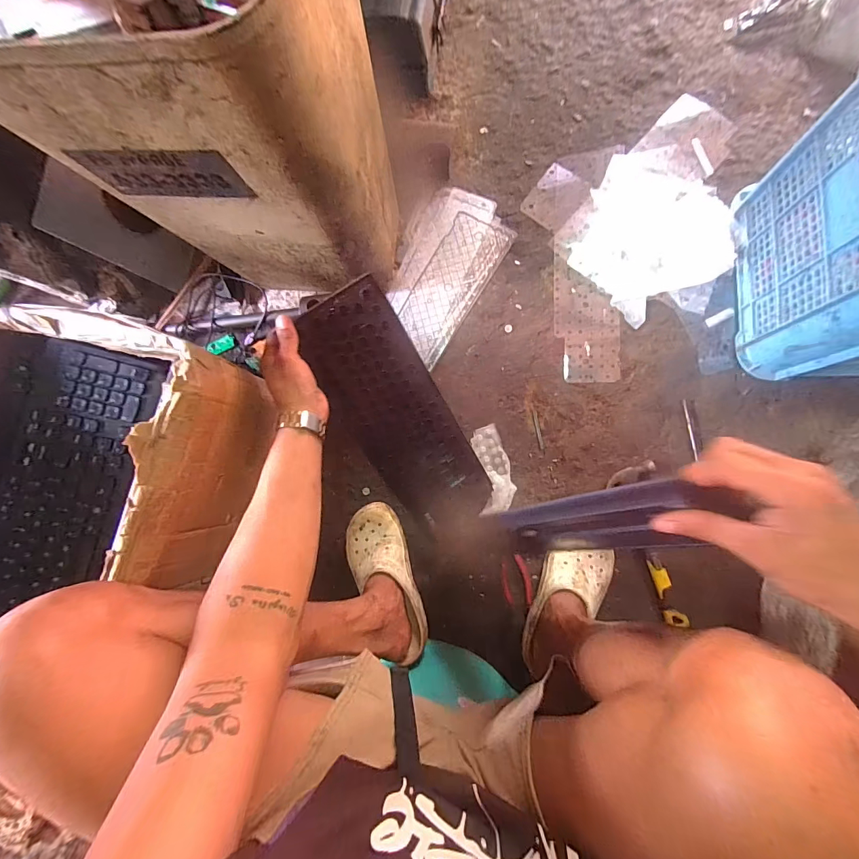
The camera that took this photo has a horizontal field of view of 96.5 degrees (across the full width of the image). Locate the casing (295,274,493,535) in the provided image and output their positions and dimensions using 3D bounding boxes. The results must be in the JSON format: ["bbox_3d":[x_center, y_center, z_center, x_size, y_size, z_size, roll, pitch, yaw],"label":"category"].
[{"bbox_3d":[-0.032,-0.007,0.599,0.158,0.019,0.425,-33,117,-4],"label":"casing"}]

